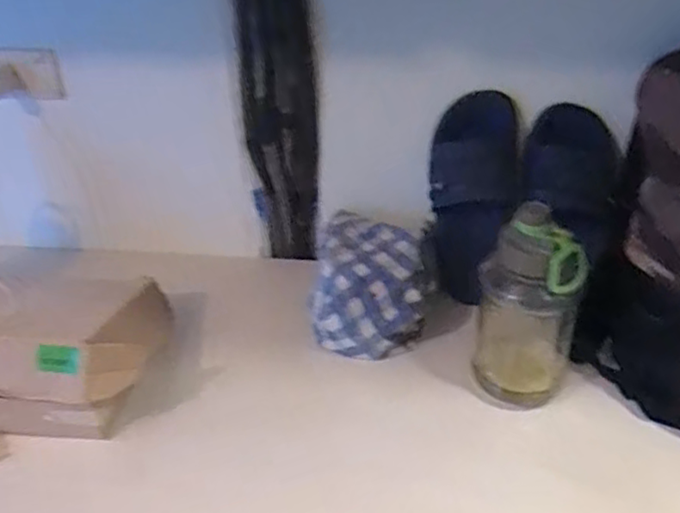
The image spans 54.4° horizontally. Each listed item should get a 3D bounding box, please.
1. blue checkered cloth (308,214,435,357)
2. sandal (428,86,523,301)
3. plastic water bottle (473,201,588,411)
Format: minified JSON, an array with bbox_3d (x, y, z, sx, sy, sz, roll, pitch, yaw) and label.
[{"bbox_3d":[0.043,0.043,0.929,0.166,0.126,0.205,5,34,11],"label":"blue checkered cloth"},{"bbox_3d":[0.188,-0.082,0.933,0.131,0.294,0.064,8,3,15],"label":"sandal"},{"bbox_3d":[0.219,0.058,0.775,0.108,0.232,0.111,8,35,16],"label":"plastic water bottle"}]

